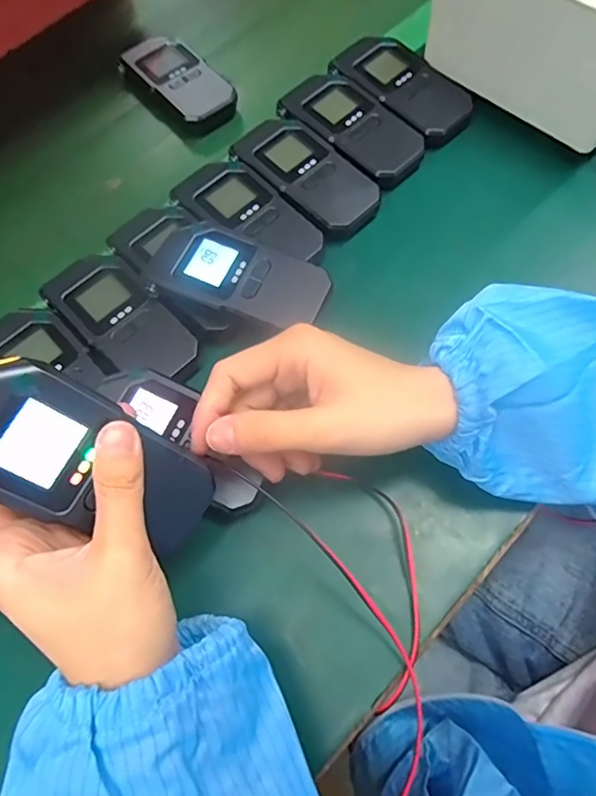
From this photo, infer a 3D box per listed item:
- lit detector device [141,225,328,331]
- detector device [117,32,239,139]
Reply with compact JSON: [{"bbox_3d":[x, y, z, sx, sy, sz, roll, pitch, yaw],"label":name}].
[{"bbox_3d":[-0.037,-0.079,0.355,0.111,0.022,0.053,21,70,10],"label":"lit detector device"},{"bbox_3d":[-0.106,-0.273,0.476,0.063,0.028,0.117,-38,72,-13],"label":"detector device"}]

